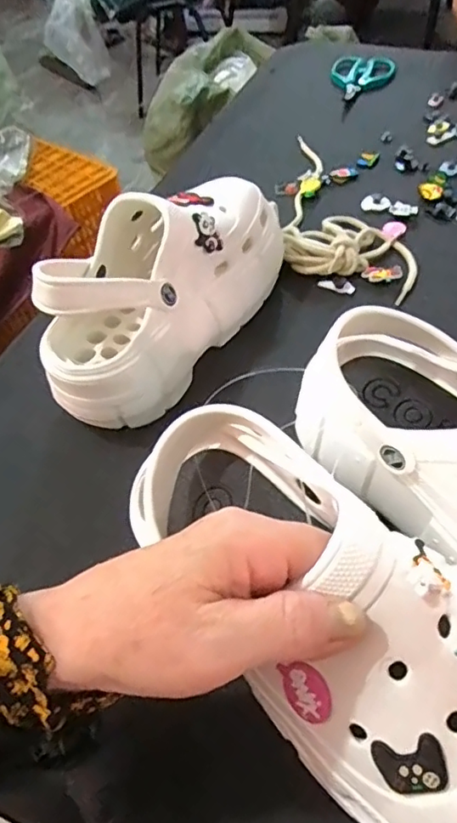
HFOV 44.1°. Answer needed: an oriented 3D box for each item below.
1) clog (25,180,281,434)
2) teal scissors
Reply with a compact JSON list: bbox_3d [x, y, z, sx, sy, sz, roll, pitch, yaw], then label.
[{"bbox_3d":[-0.053,-0.102,0.434,0.102,0.101,0.233,23,57,23],"label":"clog"},{"bbox_3d":[0.177,-0.440,0.758,0.084,0.014,0.174,8,53,13],"label":"teal scissors"}]

